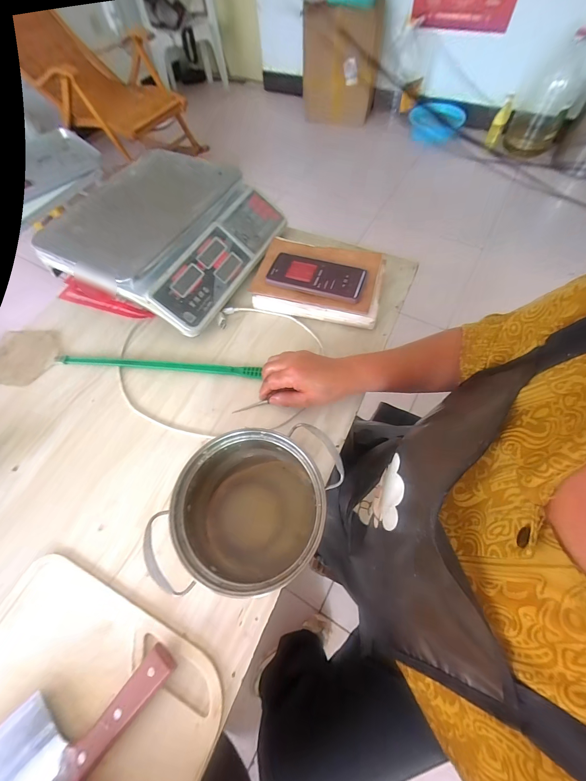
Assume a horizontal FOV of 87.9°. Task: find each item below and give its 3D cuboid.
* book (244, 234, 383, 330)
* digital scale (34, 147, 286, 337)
[{"bbox_3d":[0.046,-0.191,0.529,0.212,0.037,0.150,13,64,10],"label":"book"},{"bbox_3d":[-0.214,-0.282,0.553,0.309,0.106,0.339,29,68,17],"label":"digital scale"}]

